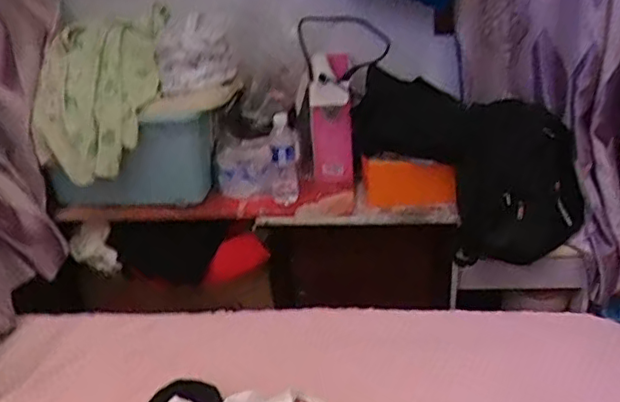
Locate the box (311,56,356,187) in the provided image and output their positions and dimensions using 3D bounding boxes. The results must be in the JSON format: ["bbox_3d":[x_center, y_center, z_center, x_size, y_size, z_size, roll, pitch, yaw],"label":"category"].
[{"bbox_3d":[0.060,-0.197,1.616,0.108,0.305,0.239,-3,30,2],"label":"box"}]

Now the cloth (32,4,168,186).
[{"bbox_3d":[-0.474,-0.277,1.515,0.251,0.277,0.414,5,31,14],"label":"cloth"}]

